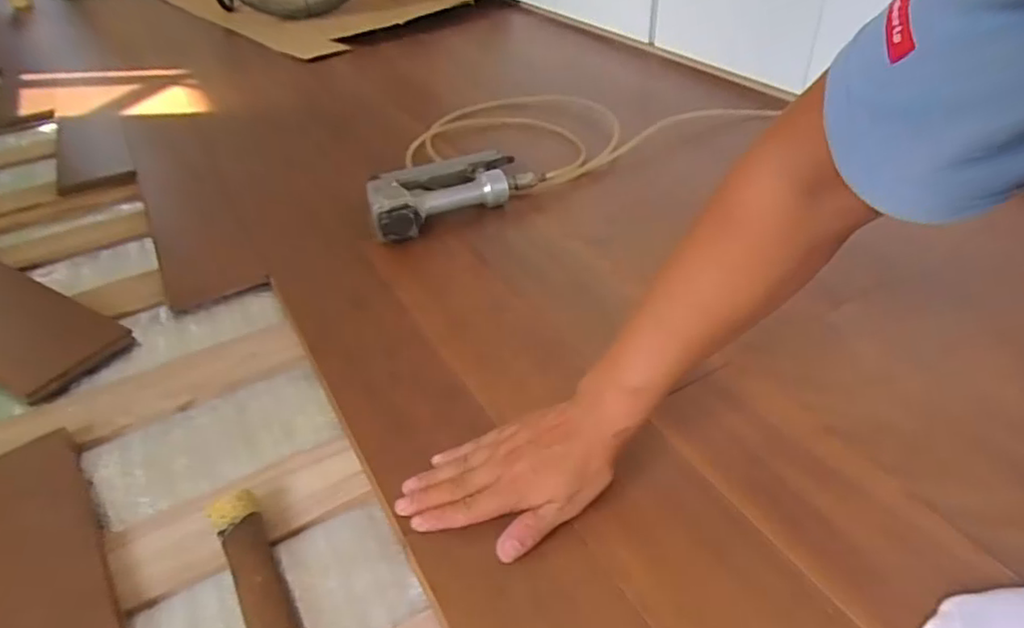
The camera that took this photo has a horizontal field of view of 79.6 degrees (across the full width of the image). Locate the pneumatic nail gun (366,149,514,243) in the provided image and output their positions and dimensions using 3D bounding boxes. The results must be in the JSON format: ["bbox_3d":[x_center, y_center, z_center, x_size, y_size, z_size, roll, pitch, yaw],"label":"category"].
[{"bbox_3d":[-0.100,-0.183,0.886,0.244,0.058,0.139,-27,45,-25],"label":"pneumatic nail gun"}]

